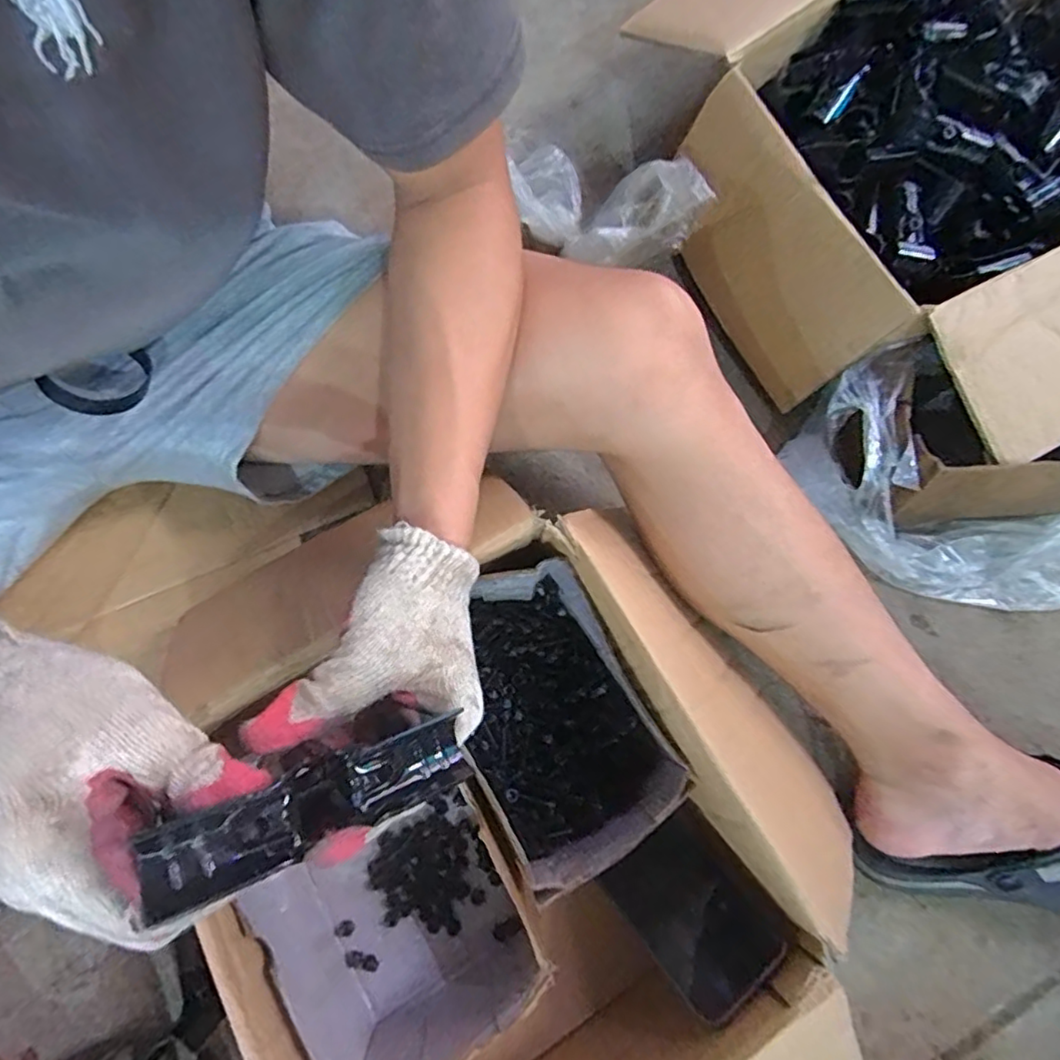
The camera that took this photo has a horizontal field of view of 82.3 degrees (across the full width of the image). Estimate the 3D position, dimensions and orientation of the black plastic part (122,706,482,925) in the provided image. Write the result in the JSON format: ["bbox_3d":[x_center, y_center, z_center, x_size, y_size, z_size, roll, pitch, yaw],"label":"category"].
[{"bbox_3d":[-0.085,0.112,0.248,0.128,0.011,0.032,-12,74,-35],"label":"black plastic part"}]

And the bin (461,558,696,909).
[{"bbox_3d":[0.012,0.126,0.427,0.121,0.082,0.197,-27,77,-8],"label":"bin"}]

